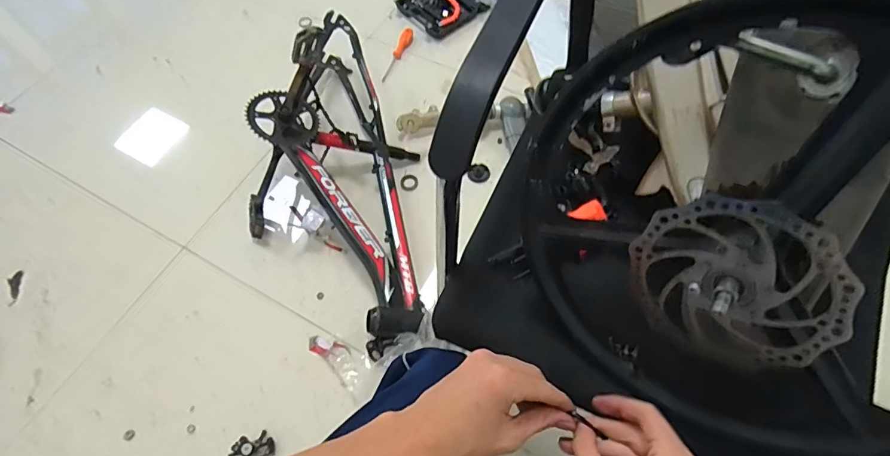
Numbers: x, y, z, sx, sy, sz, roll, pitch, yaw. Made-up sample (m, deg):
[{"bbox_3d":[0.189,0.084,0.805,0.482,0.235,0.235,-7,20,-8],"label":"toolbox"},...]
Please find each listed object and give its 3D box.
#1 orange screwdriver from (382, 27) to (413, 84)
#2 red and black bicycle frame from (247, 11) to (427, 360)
[{"bbox_3d":[-0.140,-0.516,1.410,0.033,0.033,0.206,13,63,9],"label":"orange screwdriver"},{"bbox_3d":[-0.303,-0.148,1.112,0.388,0.227,0.882,-19,63,-7],"label":"red and black bicycle frame"}]

